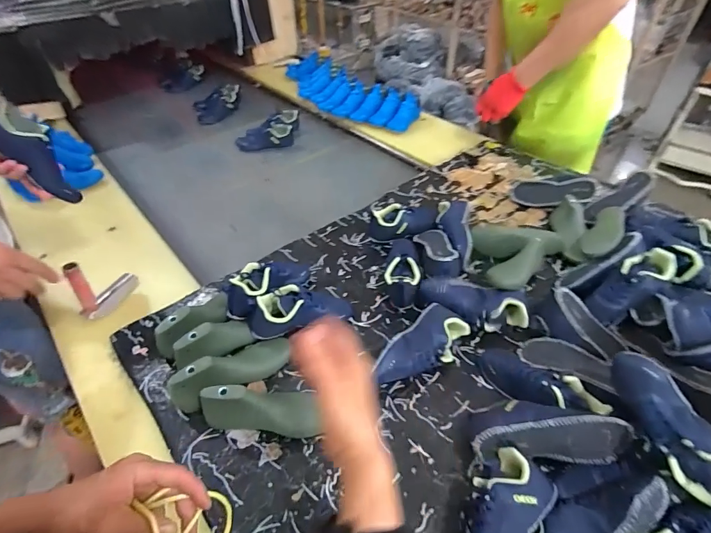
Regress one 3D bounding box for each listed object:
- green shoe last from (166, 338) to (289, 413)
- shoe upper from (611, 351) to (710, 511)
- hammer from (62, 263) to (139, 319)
[{"bbox_3d":[-0.202,0.171,0.653,0.198,0.079,0.066,-15,43,-34],"label":"green shoe last"},{"bbox_3d":[0.395,0.198,0.486,0.065,0.078,0.192,-10,46,-8],"label":"shoe upper"},{"bbox_3d":[-0.497,0.025,0.773,0.046,0.125,0.129,9,43,10],"label":"hammer"}]

